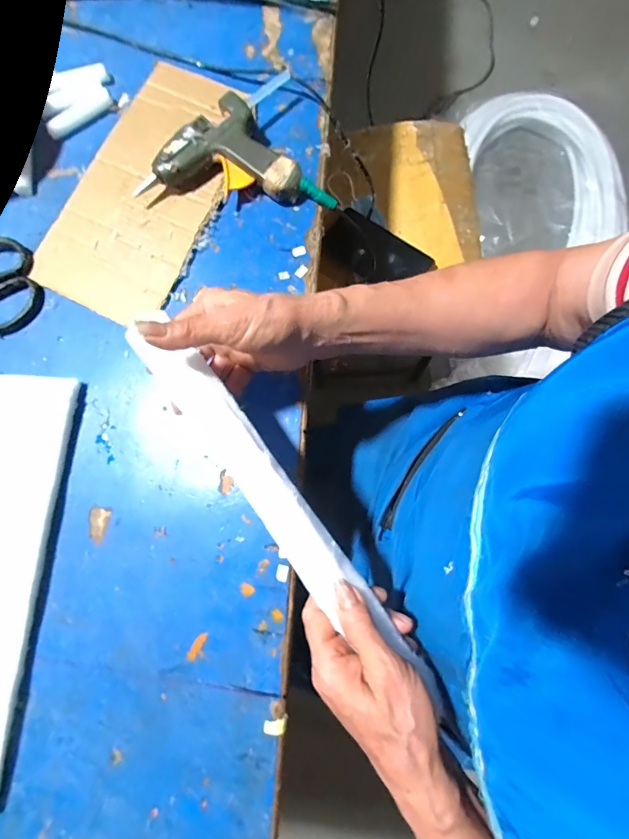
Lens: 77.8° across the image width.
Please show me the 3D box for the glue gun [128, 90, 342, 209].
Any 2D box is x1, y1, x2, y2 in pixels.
[{"bbox_3d":[-0.075,-0.263,0.383,0.188,0.037,0.092,0,80,3],"label":"glue gun"}]

